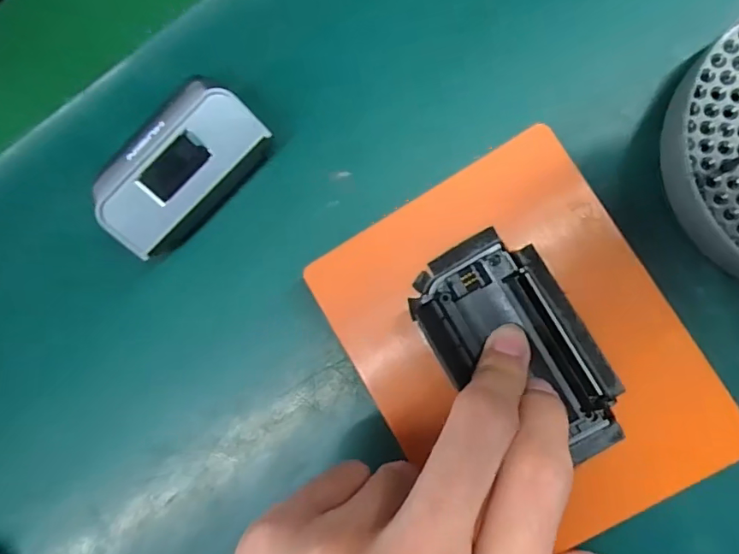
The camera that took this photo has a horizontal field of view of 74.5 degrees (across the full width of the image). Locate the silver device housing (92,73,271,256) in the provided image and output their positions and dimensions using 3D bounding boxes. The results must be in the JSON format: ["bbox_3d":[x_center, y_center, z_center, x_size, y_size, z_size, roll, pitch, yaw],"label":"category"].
[{"bbox_3d":[-0.079,-0.045,0.206,0.038,0.028,0.073,44,93,10],"label":"silver device housing"}]

